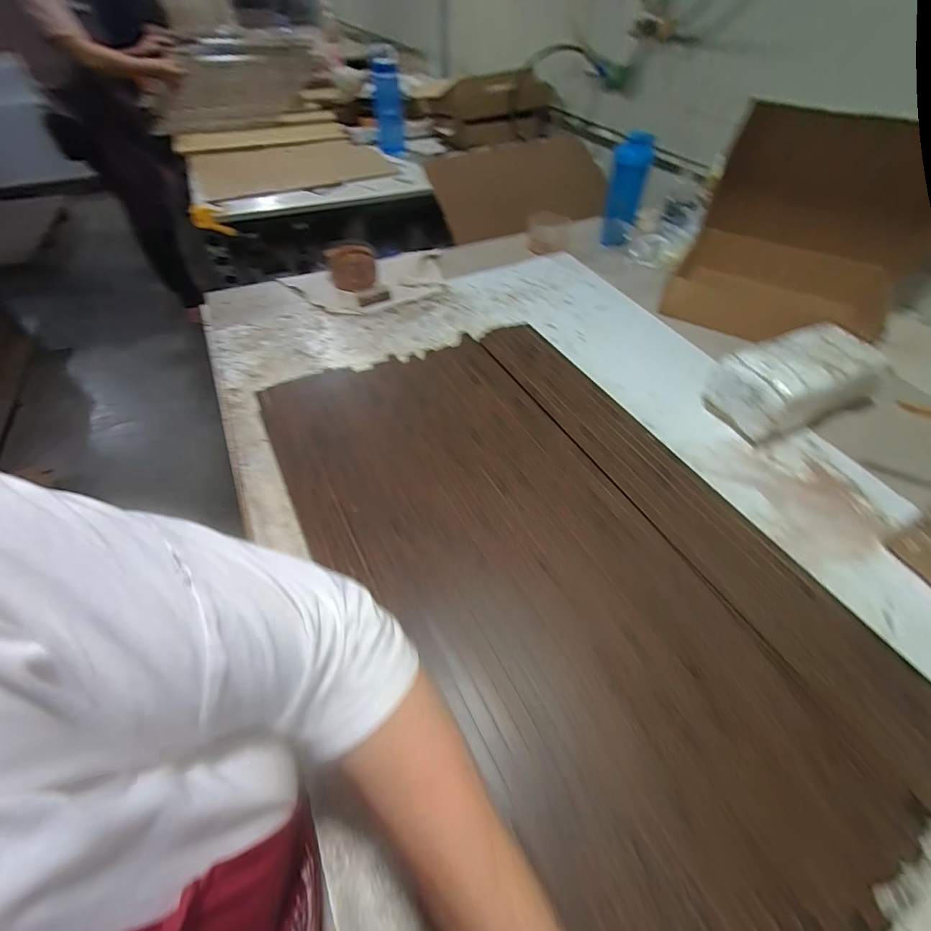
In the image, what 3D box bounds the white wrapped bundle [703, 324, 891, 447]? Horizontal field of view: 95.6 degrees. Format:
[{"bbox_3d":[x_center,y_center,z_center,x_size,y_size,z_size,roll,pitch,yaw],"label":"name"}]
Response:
[{"bbox_3d":[0.515,-0.127,0.665,0.224,0.117,0.125,-17,53,-15],"label":"white wrapped bundle"}]

